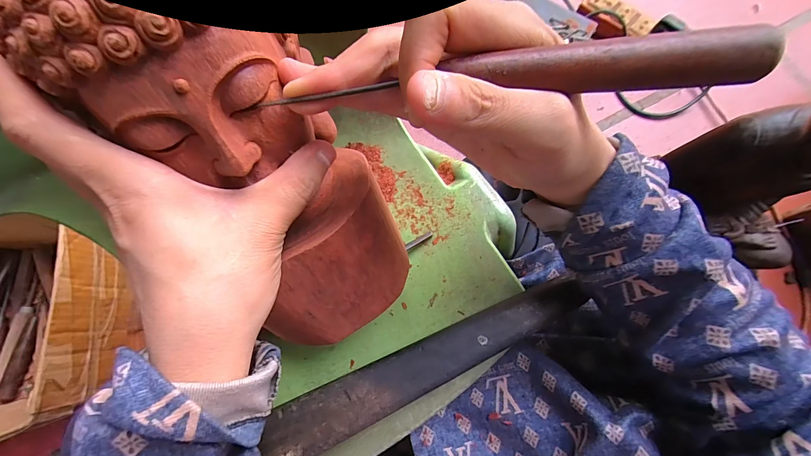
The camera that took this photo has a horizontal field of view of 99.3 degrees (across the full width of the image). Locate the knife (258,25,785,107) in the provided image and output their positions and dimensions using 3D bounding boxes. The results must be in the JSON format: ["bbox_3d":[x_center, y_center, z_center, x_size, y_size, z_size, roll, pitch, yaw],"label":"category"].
[{"bbox_3d":[0.033,-0.057,0.131,0.184,0.009,0.017,-1,76,10],"label":"knife"}]

